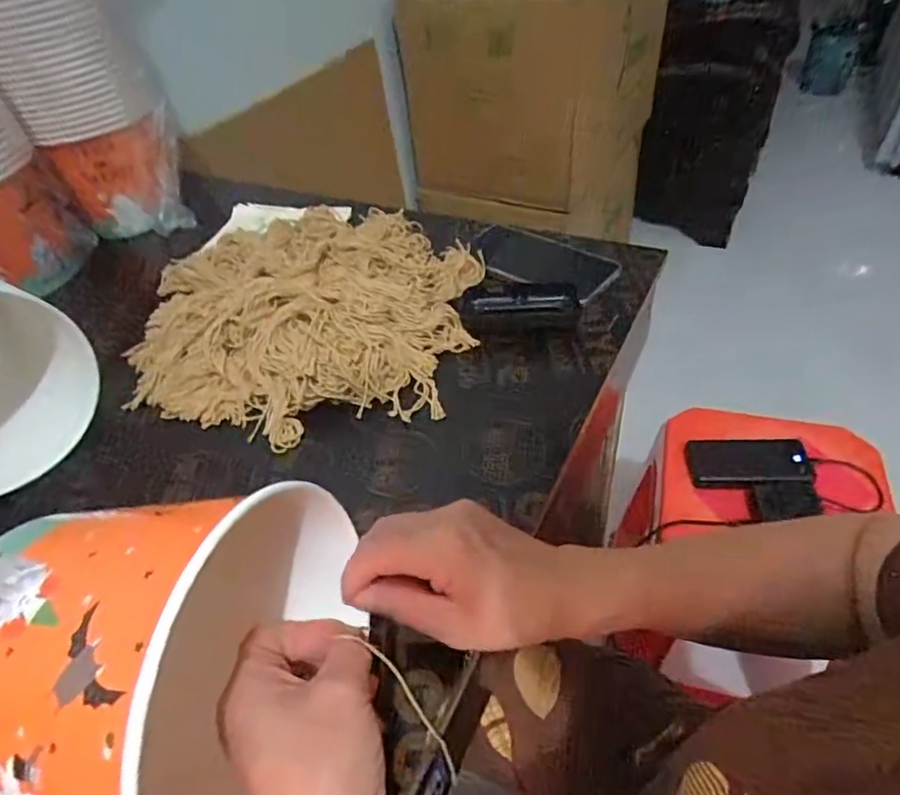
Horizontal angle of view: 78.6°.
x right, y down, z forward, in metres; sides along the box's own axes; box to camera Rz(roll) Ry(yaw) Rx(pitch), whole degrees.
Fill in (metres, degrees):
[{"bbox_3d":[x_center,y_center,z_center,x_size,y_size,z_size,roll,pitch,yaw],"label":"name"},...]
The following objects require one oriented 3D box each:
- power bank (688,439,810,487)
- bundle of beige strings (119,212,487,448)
[{"bbox_3d":[0.421,0.090,0.781,0.164,0.018,0.081,-4,46,5],"label":"power bank"},{"bbox_3d":[-0.149,-0.092,0.526,0.341,0.053,0.290,1,46,10],"label":"bundle of beige strings"}]

